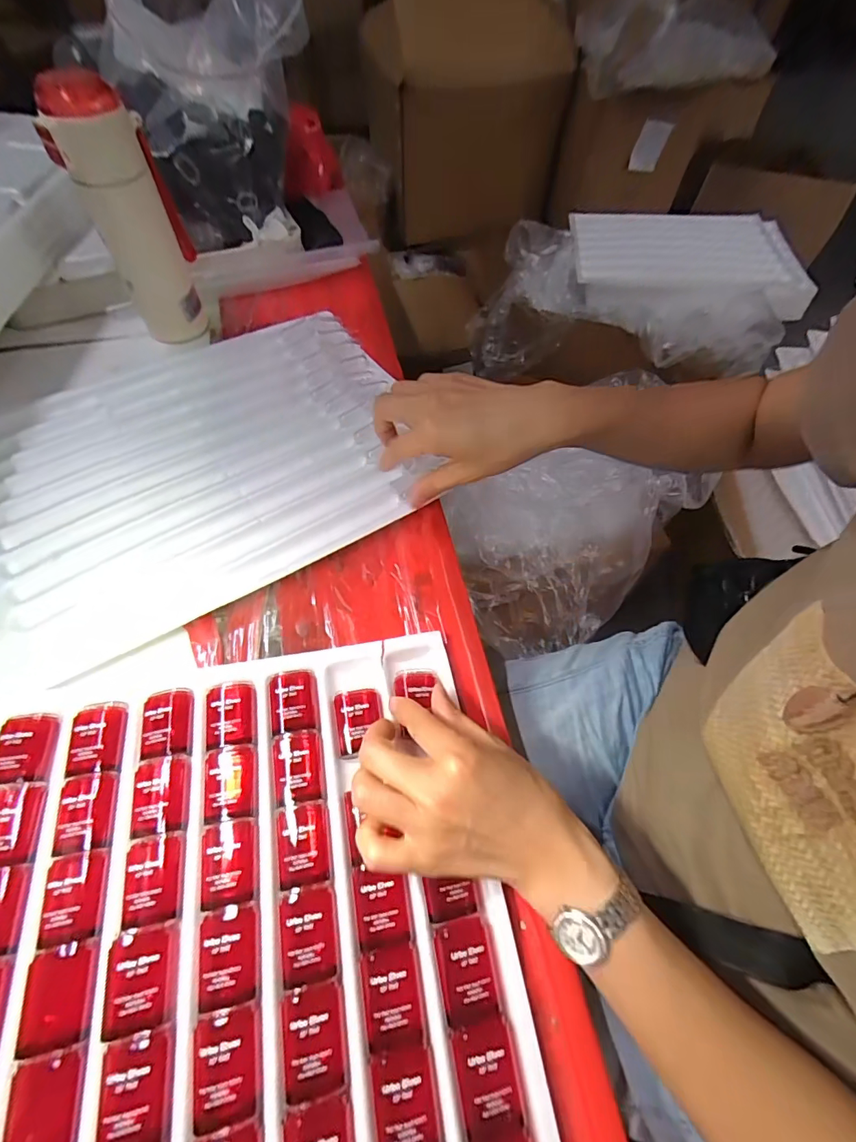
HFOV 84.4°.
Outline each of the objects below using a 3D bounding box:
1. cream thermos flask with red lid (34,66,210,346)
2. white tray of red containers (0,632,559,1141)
[{"bbox_3d":[-0.274,-0.324,0.443,0.065,0.192,0.063,-7,60,-8],"label":"cream thermos flask with red lid"},{"bbox_3d":[-0.096,0.231,0.237,0.290,0.020,0.387,-8,60,-7],"label":"white tray of red containers"}]

